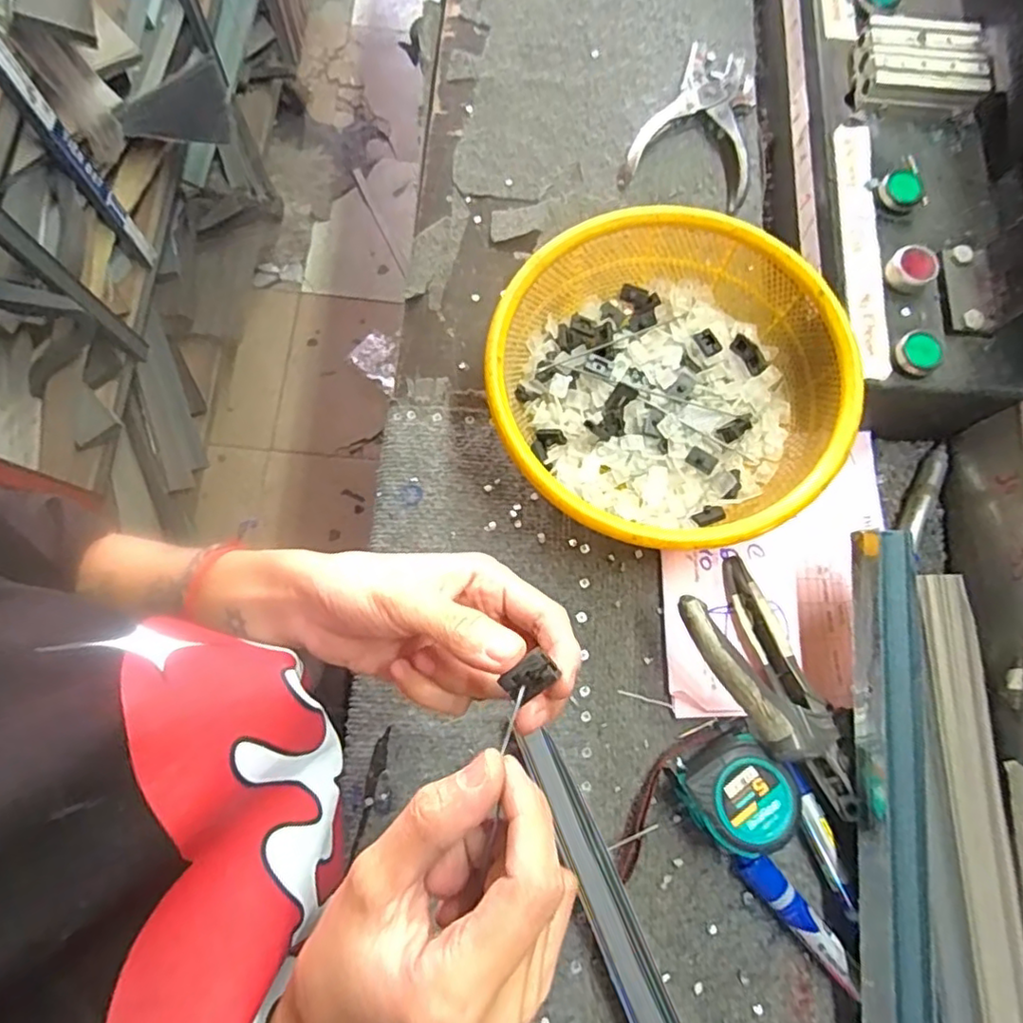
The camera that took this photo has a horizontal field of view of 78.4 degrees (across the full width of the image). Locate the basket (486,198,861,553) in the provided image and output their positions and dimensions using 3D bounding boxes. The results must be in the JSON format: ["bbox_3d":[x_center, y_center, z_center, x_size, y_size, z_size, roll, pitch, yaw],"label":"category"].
[{"bbox_3d":[0.102,-0.084,0.432,0.222,0.080,0.223,0,77,1],"label":"basket"}]

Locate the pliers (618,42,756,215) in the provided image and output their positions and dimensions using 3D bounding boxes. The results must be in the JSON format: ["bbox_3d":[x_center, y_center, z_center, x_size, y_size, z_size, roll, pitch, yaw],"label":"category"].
[{"bbox_3d":[0.161,-0.328,0.524,0.100,0.016,0.154,20,76,1],"label":"pliers"}]

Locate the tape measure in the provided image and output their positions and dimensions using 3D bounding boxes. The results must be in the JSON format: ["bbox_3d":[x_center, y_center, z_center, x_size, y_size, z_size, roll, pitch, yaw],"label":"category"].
[{"bbox_3d":[0.138,0.177,0.392,0.063,0.044,0.065,-30,80,-10],"label":"tape measure"}]

